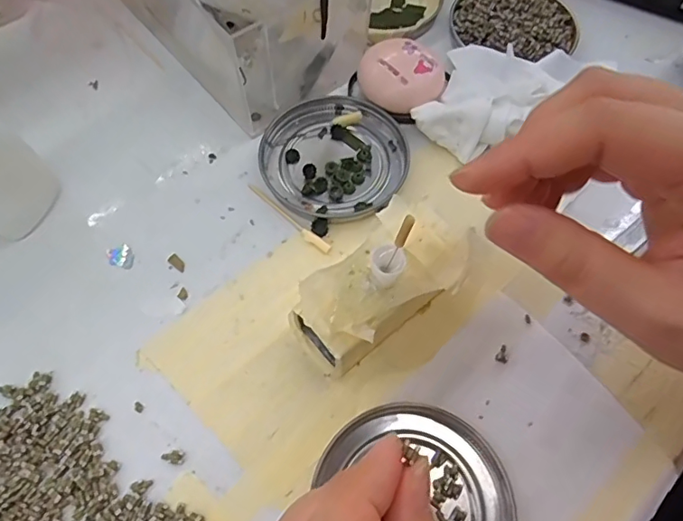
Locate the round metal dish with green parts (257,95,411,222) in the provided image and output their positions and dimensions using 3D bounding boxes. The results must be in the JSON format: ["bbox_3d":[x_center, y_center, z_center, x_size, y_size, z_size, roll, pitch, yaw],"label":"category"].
[{"bbox_3d":[-0.005,-0.058,0.287,0.076,0.008,0.076,0,64,-1],"label":"round metal dish with green parts"}]

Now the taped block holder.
[{"bbox_3d":[0.015,0.011,0.232,0.083,0.046,0.045,-38,69,-18],"label":"taped block holder"}]

